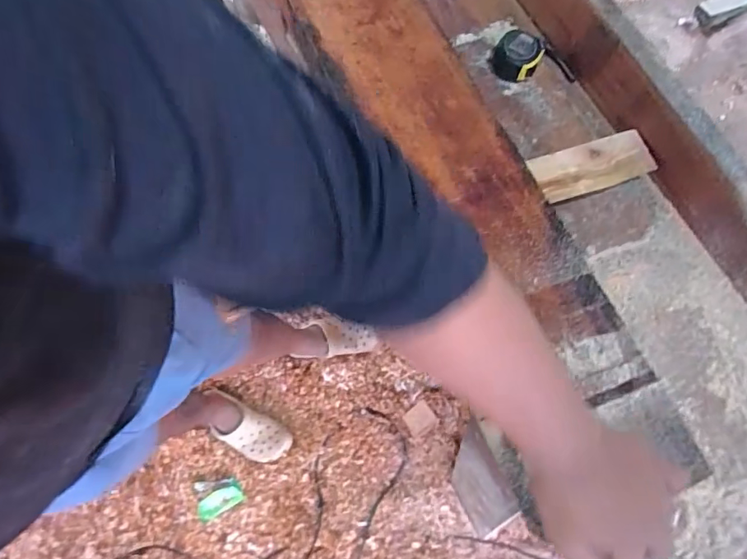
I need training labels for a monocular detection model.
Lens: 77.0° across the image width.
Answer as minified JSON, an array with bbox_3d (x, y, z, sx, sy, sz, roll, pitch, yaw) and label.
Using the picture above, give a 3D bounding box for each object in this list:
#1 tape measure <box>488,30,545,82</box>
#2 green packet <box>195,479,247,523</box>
[{"bbox_3d":[0.210,-0.332,0.692,0.072,0.037,0.066,0,75,1],"label":"tape measure"},{"bbox_3d":[-0.396,0.562,1.206,0.119,0.017,0.092,-11,75,-2],"label":"green packet"}]

